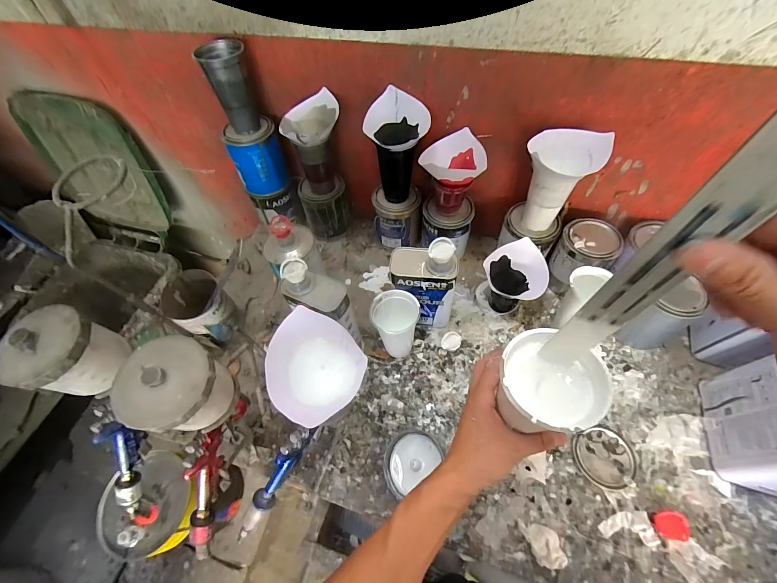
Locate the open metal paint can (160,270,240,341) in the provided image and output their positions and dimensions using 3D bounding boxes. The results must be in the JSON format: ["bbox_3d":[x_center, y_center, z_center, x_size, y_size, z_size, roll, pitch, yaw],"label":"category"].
[{"bbox_3d":[-0.360,0.034,0.658,0.103,0.123,0.100,-1,59,2],"label":"open metal paint can"}]

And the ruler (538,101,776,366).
[{"bbox_3d":[0.146,-0.005,0.192,0.035,0.260,0.004,12,61,10],"label":"ruler"}]

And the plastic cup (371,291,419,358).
[{"bbox_3d":[0.014,0.060,0.637,0.081,0.140,0.086,13,60,10],"label":"plastic cup"}]

